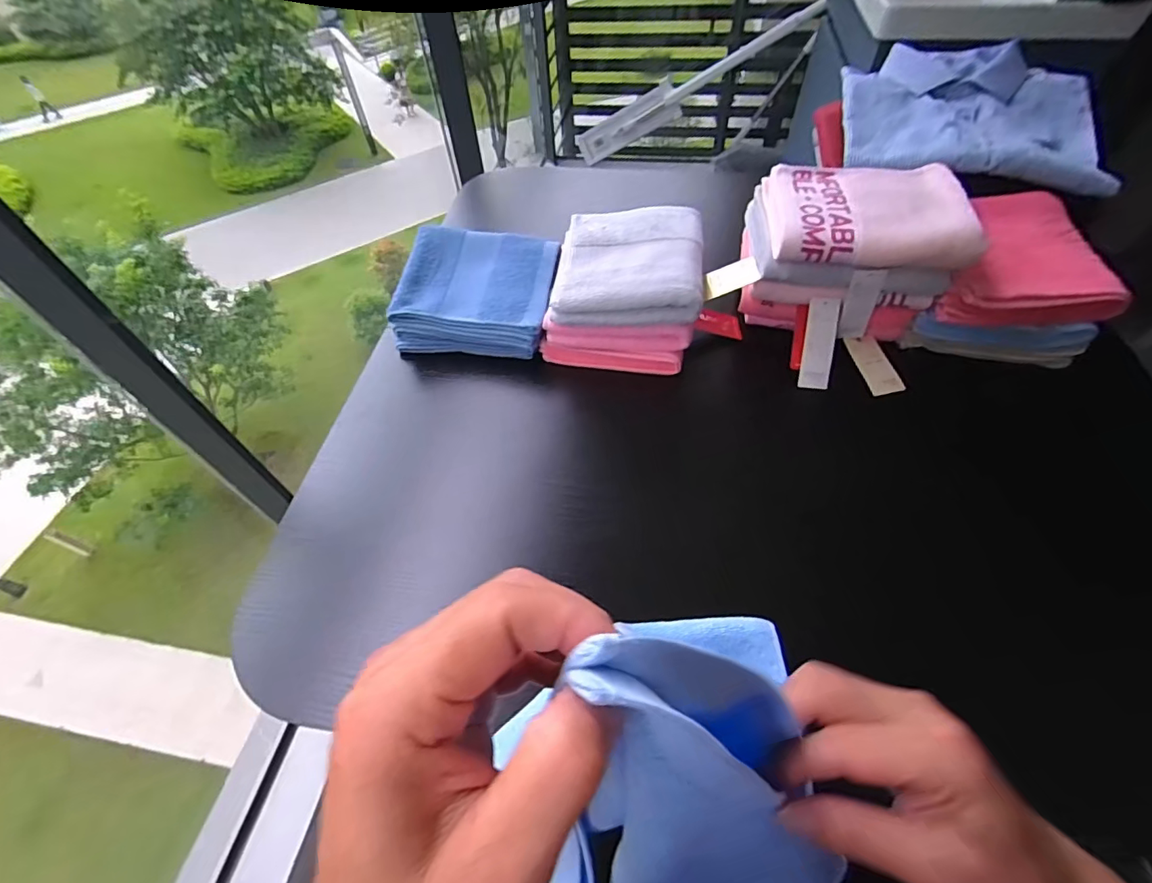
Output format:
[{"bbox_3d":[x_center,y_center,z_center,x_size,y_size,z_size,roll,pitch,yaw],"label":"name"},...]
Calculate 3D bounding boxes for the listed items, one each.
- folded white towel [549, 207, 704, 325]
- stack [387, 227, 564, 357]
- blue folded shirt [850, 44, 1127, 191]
[{"bbox_3d":[0.061,-0.208,0.580,0.162,0.036,0.180,4,54,7],"label":"folded white towel"},{"bbox_3d":[-0.119,-0.187,0.625,0.183,0.073,0.149,7,54,8],"label":"stack"},{"bbox_3d":[0.495,-0.421,0.632,0.283,0.052,0.298,8,54,9],"label":"blue folded shirt"}]

